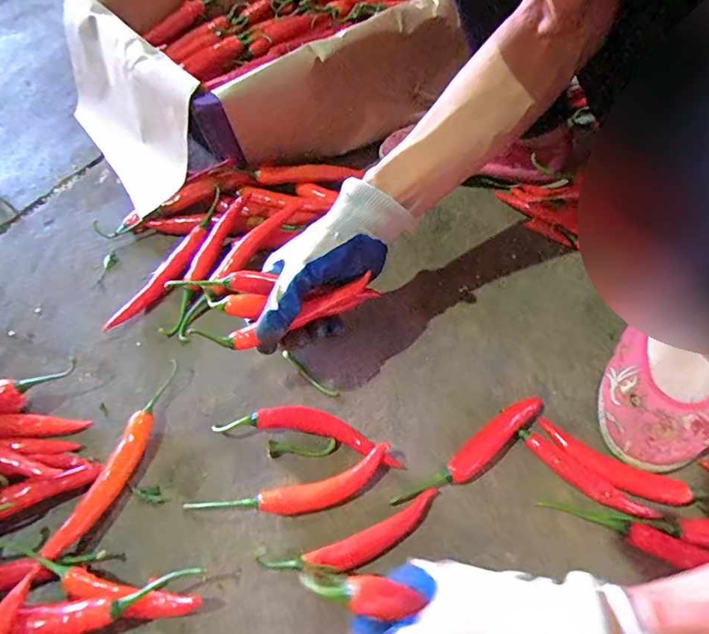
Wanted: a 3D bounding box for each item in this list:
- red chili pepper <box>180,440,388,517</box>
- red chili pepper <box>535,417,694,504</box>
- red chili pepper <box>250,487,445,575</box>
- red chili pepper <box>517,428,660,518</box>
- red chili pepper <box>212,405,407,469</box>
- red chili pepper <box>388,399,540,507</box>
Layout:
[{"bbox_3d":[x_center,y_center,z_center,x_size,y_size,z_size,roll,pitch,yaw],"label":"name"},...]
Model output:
[{"bbox_3d":[-0.047,0.138,0.357,0.159,0.018,0.036,-16,57,-10],"label":"red chili pepper"},{"bbox_3d":[0.203,0.117,0.365,0.112,0.014,0.025,27,61,18],"label":"red chili pepper"},{"bbox_3d":[0.002,0.167,0.337,0.138,0.014,0.029,-17,58,-10],"label":"red chili pepper"},{"bbox_3d":[0.181,0.126,0.363,0.106,0.010,0.019,37,64,22],"label":"red chili pepper"},{"bbox_3d":[-0.037,0.096,0.386,0.153,0.019,0.034,8,57,6],"label":"red chili pepper"},{"bbox_3d":[0.096,0.111,0.370,0.146,0.017,0.023,-32,61,-19],"label":"red chili pepper"}]

